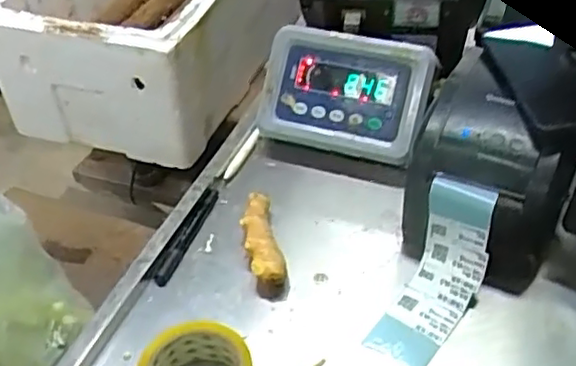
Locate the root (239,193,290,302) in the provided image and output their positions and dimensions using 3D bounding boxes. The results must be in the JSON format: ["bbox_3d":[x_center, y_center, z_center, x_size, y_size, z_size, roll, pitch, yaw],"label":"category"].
[{"bbox_3d":[-0.029,0.054,0.705,0.034,0.038,0.144,-10,42,-7],"label":"root"}]

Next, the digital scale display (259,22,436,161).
[{"bbox_3d":[0.063,-0.097,0.802,0.203,0.124,0.107,9,43,14],"label":"digital scale display"}]

